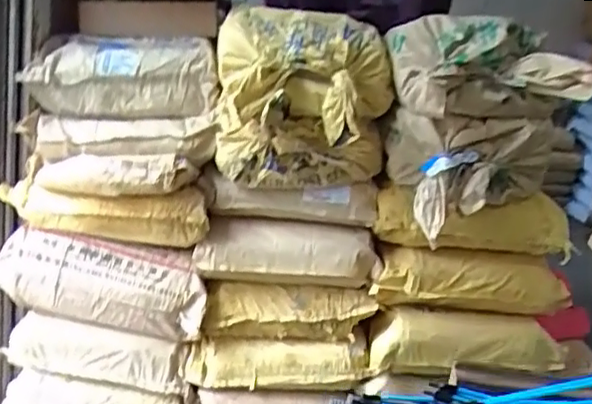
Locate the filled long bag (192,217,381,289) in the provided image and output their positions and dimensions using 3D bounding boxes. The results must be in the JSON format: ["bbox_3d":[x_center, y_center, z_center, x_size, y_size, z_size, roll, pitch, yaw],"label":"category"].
[{"bbox_3d":[-0.022,0.115,1.454,0.408,0.134,0.105,6,15,-8],"label":"filled long bag"}]

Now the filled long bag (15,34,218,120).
[{"bbox_3d":[-0.367,-0.273,1.388,0.398,0.180,0.168,8,15,1],"label":"filled long bag"}]

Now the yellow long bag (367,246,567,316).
[{"bbox_3d":[0.391,0.180,1.411,0.432,0.128,0.085,7,15,-4],"label":"yellow long bag"}]

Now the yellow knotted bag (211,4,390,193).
[{"bbox_3d":[0.013,-0.216,1.399,0.381,0.361,0.339,8,15,1],"label":"yellow knotted bag"}]

